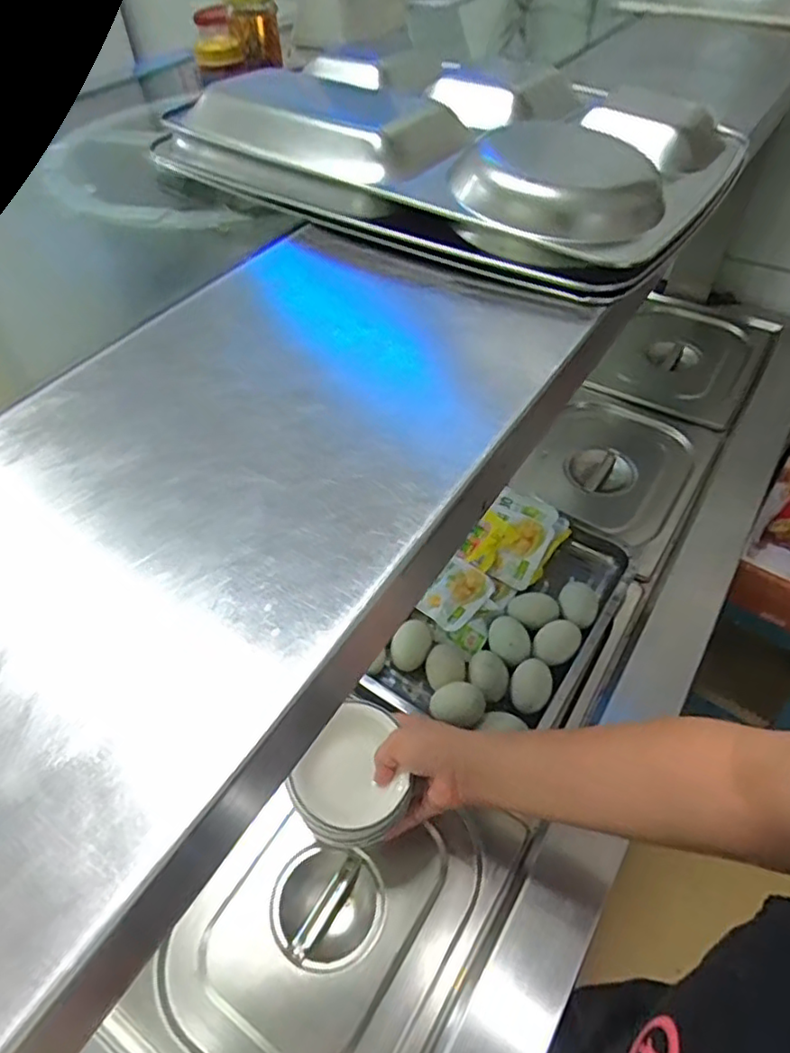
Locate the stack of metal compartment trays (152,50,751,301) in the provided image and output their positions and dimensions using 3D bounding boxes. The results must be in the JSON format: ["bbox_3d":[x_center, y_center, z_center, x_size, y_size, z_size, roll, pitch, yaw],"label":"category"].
[{"bbox_3d":[0.041,-0.254,0.411,0.317,0.035,0.247,29,56,23],"label":"stack of metal compartment trays"}]

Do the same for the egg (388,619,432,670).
[{"bbox_3d":[0.018,0.138,0.725,0.047,0.051,0.048,4,50,5],"label":"egg"}]

